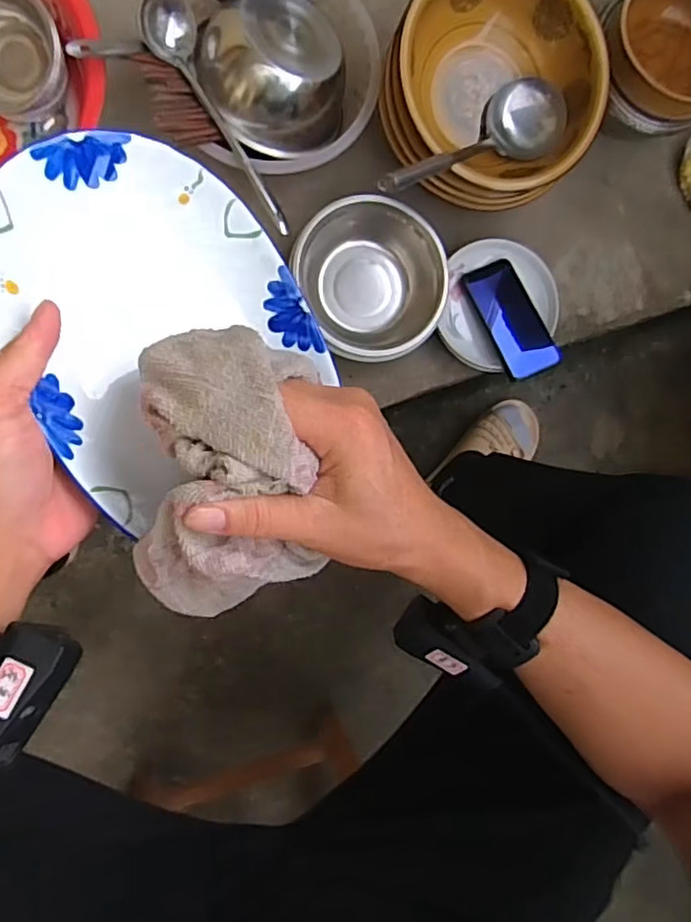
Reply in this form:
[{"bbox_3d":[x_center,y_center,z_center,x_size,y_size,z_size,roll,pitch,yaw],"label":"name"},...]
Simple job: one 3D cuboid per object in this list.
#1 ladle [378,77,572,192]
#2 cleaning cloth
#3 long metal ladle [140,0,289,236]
[{"bbox_3d":[0.161,-0.374,0.718,0.235,0.065,0.097,-37,93,-24],"label":"ladle"},{"bbox_3d":[-0.060,0.008,0.313,0.091,0.078,0.151,0,88,-8],"label":"cleaning cloth"},{"bbox_3d":[-0.147,-0.382,0.684,0.062,0.062,0.263,-25,92,-8],"label":"long metal ladle"}]

